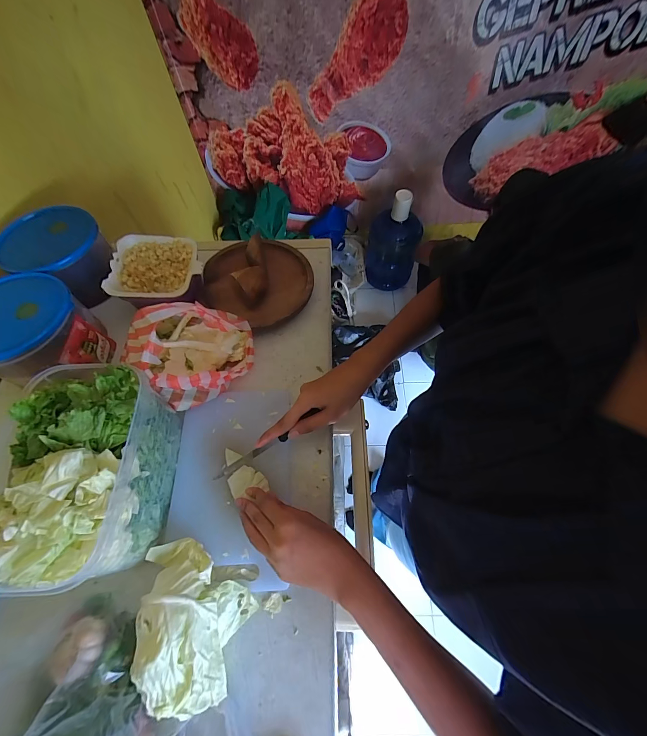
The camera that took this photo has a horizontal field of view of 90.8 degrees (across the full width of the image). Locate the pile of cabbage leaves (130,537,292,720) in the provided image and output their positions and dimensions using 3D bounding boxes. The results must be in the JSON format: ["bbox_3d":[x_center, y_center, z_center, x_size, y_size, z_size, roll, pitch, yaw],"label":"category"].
[{"bbox_3d":[-0.139,0.258,0.323,0.142,0.057,0.118,27,69,15],"label":"pile of cabbage leaves"}]

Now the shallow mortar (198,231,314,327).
[{"bbox_3d":[-0.109,-0.157,0.531,0.181,0.051,0.171,-1,65,2],"label":"shallow mortar"}]

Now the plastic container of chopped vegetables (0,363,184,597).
[{"bbox_3d":[-0.254,0.109,0.347,0.127,0.125,0.202,-2,65,2],"label":"plastic container of chopped vegetables"}]

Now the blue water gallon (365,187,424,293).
[{"bbox_3d":[0.356,-0.655,1.656,0.241,0.536,0.315,4,65,5],"label":"blue water gallon"}]

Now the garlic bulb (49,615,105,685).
[{"bbox_3d":[-0.238,0.272,0.310,0.038,0.030,0.045,-23,66,-8],"label":"garlic bulb"}]

